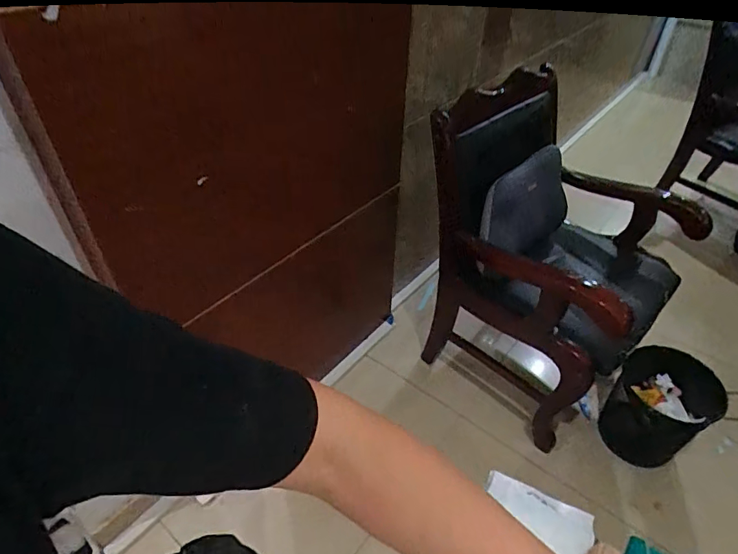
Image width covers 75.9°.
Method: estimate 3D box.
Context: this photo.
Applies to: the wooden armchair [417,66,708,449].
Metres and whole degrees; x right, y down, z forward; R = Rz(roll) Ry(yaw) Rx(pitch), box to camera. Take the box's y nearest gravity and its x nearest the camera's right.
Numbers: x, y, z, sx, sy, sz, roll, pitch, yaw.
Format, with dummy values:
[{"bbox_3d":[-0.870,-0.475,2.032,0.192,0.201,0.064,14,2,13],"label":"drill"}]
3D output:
[{"bbox_3d":[0.592,-0.044,1.611,0.620,0.953,0.722,-33,54,-31],"label":"wooden armchair"}]

